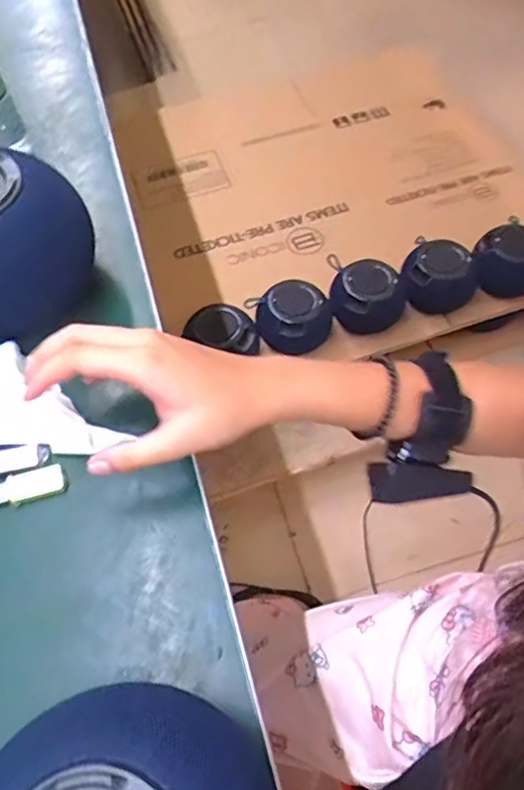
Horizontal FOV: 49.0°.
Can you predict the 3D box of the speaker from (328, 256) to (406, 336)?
[{"bbox_3d":[0.195,-0.178,1.048,0.126,0.121,0.117,16,61,12],"label":"speaker"}]

